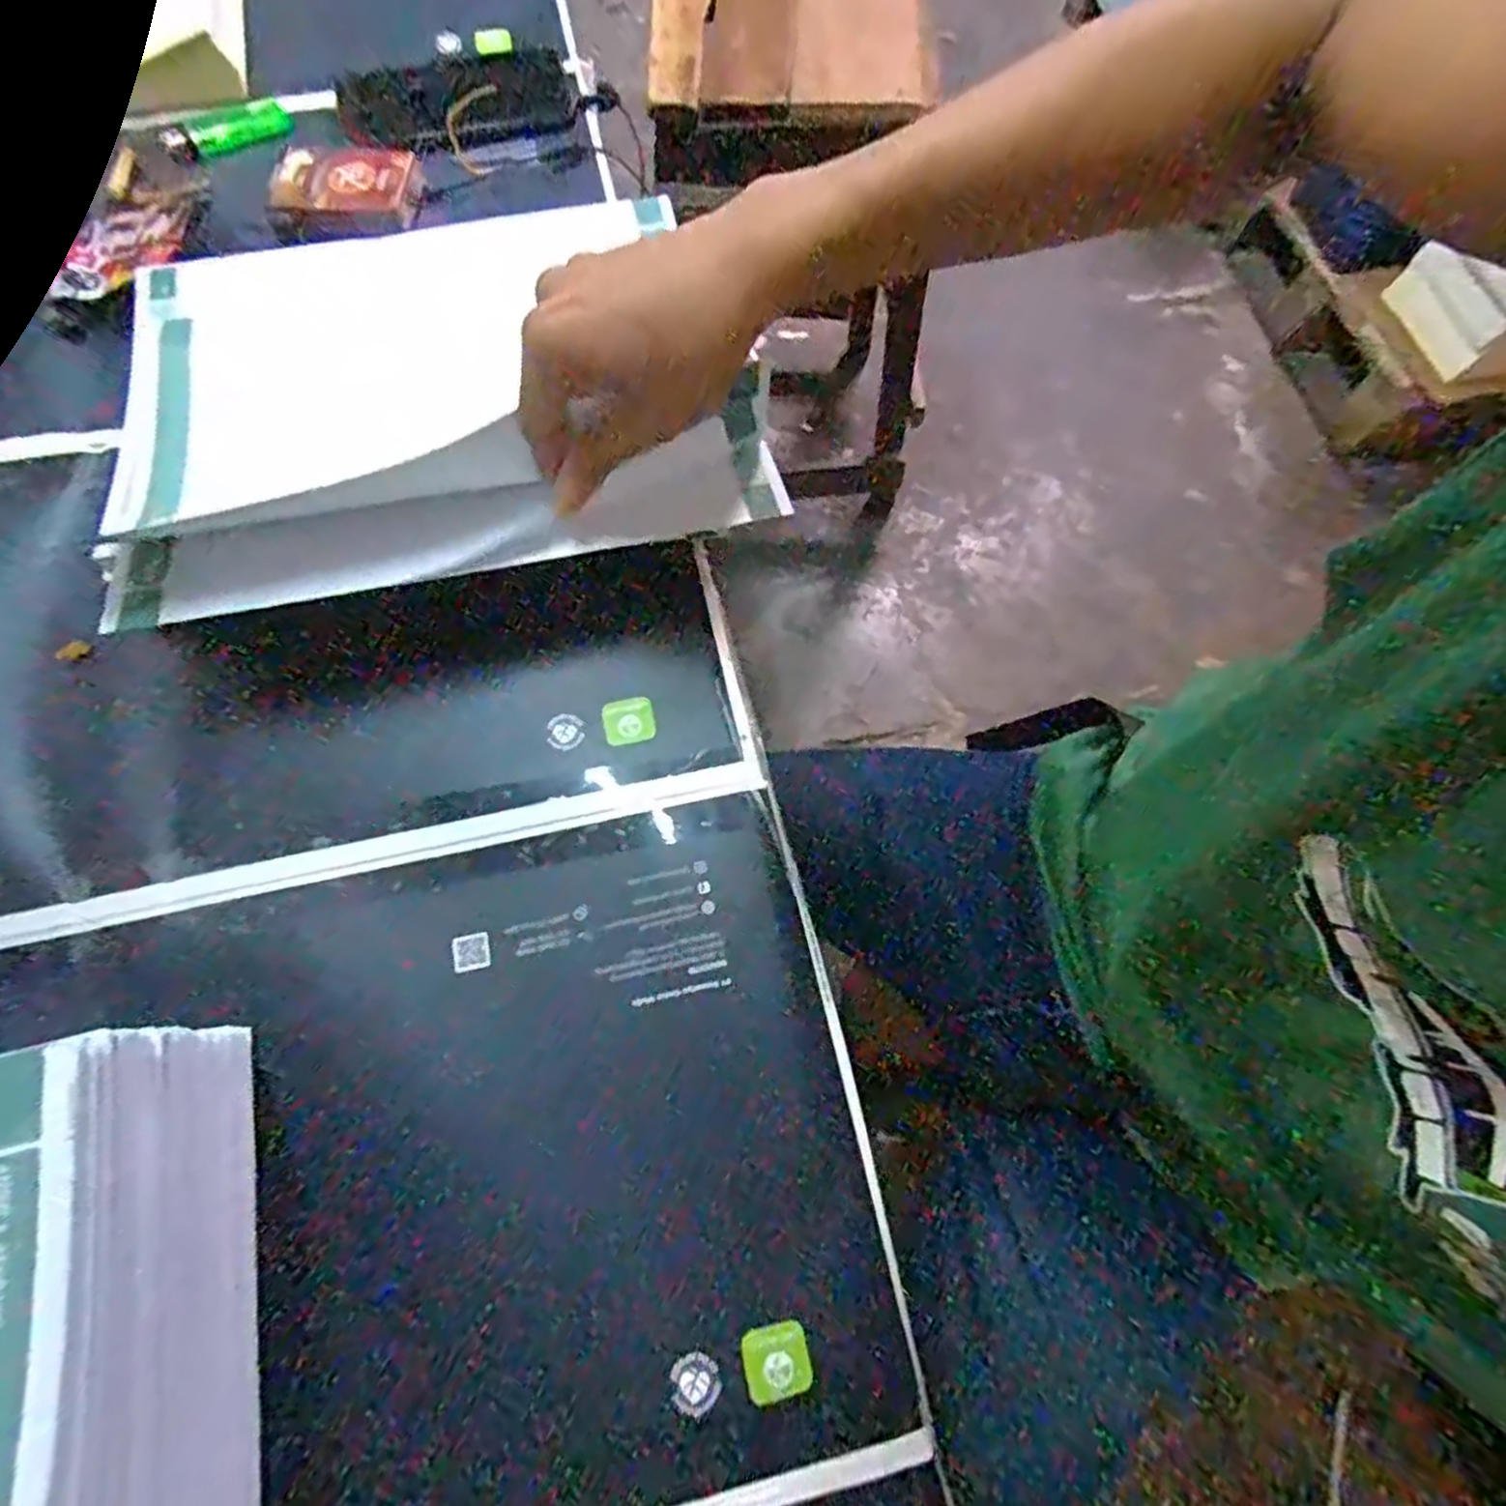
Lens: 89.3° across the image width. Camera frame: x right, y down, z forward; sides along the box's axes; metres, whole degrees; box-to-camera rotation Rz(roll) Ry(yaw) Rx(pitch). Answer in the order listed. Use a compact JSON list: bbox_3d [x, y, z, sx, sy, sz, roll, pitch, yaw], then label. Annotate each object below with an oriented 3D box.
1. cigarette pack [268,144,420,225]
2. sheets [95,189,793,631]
[{"bbox_3d":[-0.267,-0.370,0.502,0.086,0.024,0.056,1,70,-1],"label":"cigarette pack"},{"bbox_3d":[-0.169,-0.194,0.421,0.298,0.090,0.264,-15,72,-4],"label":"sheets"}]

